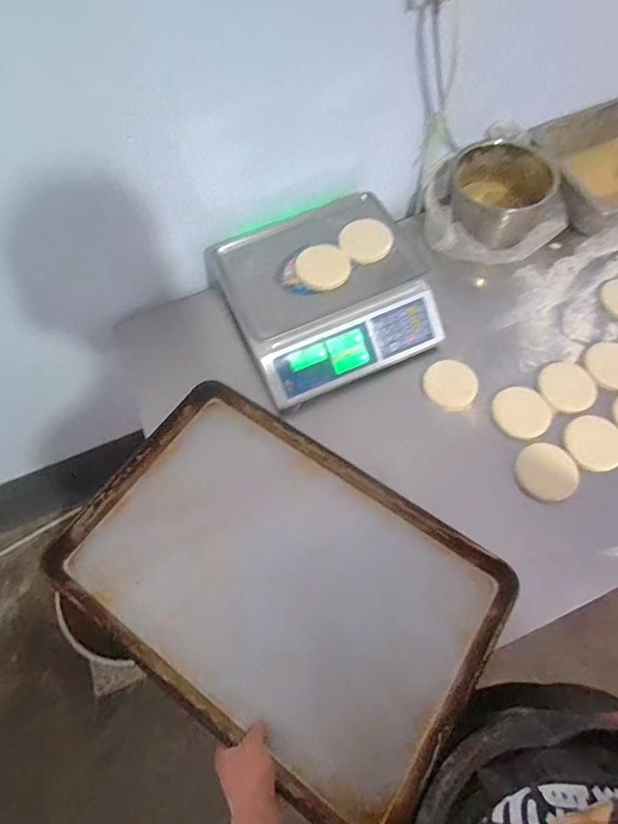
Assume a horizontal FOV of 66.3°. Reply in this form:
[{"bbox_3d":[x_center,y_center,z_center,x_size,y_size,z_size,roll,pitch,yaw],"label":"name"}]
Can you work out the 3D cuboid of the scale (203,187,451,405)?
[{"bbox_3d":[0.031,-0.219,0.879,0.345,0.101,0.329,-23,67,-7],"label":"scale"}]

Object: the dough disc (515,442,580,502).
[{"bbox_3d":[0.393,0.097,0.778,0.096,0.006,0.094,-1,66,3],"label":"dough disc"}]

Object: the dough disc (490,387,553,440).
[{"bbox_3d":[0.370,-0.001,0.819,0.088,0.008,0.094,-1,66,3],"label":"dough disc"}]

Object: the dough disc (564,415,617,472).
[{"bbox_3d":[0.485,0.051,0.801,0.097,0.007,0.095,-1,66,3],"label":"dough disc"}]

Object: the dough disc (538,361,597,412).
[{"bbox_3d":[0.456,-0.046,0.829,0.086,0.016,0.094,-1,66,3],"label":"dough disc"}]

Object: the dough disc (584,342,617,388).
[{"bbox_3d":[0.547,-0.082,0.845,0.101,0.015,0.082,8,67,7],"label":"dough disc"}]

